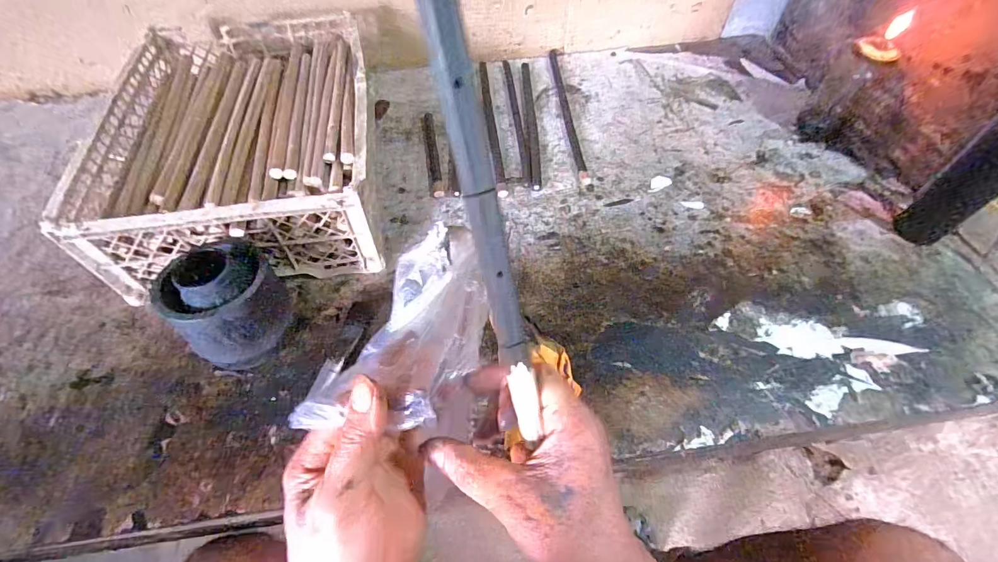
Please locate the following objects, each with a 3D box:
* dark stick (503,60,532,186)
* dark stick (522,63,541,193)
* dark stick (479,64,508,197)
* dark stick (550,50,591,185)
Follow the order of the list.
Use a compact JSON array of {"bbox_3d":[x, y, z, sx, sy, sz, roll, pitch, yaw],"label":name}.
[{"bbox_3d":[0.032,-0.279,0.727,0.017,0.014,0.312,-4,56,-4],"label":"dark stick"},{"bbox_3d":[0.055,-0.272,0.723,0.016,0.014,0.315,-1,56,-2],"label":"dark stick"},{"bbox_3d":[-0.013,-0.269,0.725,0.016,0.013,0.339,-5,56,-5],"label":"dark stick"},{"bbox_3d":[0.117,-0.296,0.737,0.017,0.019,0.348,-3,56,-4],"label":"dark stick"}]

